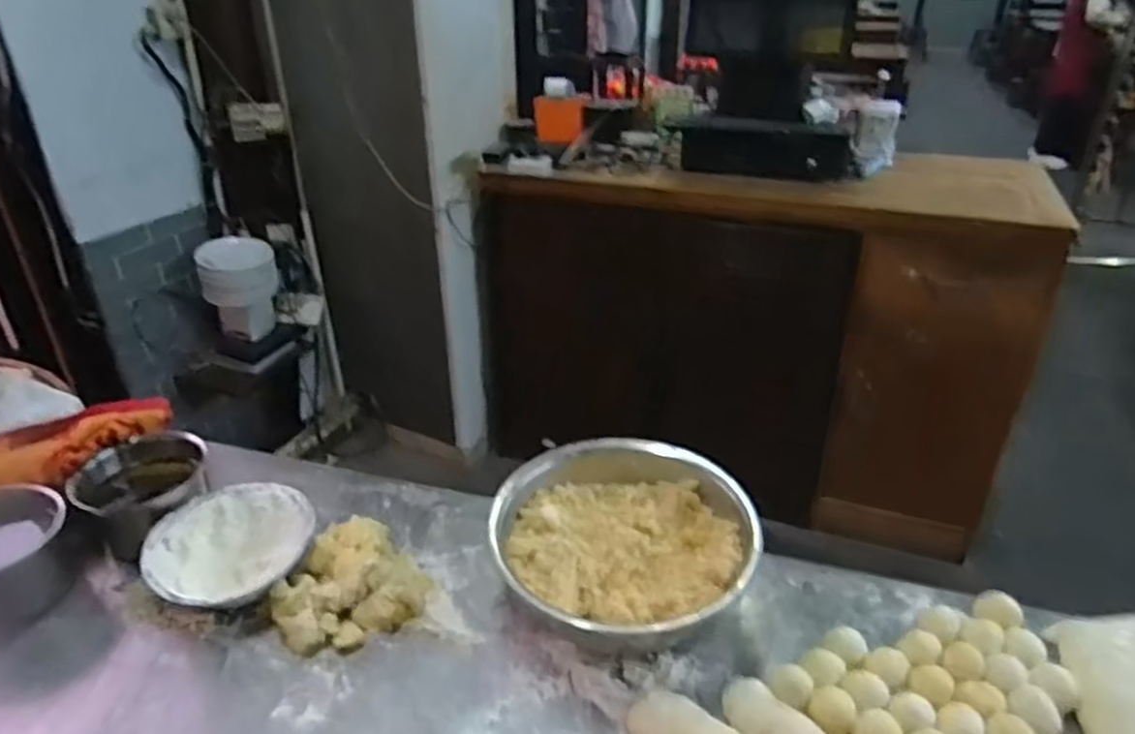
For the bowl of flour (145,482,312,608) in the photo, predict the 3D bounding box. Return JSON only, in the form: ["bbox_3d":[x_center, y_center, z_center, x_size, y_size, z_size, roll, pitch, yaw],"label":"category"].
[{"bbox_3d":[-0.399,0.218,0.888,0.175,0.055,0.177,-1,30,0],"label":"bowl of flour"}]

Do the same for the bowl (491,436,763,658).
[{"bbox_3d":[0.065,0.196,0.838,0.281,0.108,0.242,-9,31,-14],"label":"bowl"}]

